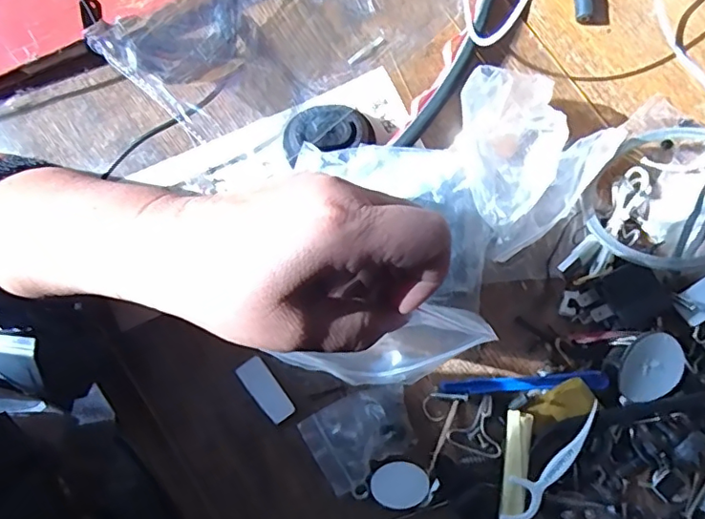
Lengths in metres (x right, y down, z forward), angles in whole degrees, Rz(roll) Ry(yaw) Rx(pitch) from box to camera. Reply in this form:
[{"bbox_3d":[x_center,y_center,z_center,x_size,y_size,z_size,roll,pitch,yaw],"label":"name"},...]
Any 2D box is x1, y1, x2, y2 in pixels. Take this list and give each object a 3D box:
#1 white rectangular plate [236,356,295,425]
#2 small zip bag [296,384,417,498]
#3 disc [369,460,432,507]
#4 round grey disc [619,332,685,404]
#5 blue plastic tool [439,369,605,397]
[{"bbox_3d":[-0.045,0.068,0.288,0.014,0.004,0.035,-36,82,-7],"label":"white rectangular plate"},{"bbox_3d":[0.005,0.088,0.281,0.053,0.012,0.039,-30,81,-6],"label":"small zip bag"},{"bbox_3d":[0.024,0.114,0.280,0.029,0.009,0.021,4,79,0],"label":"disc"},{"bbox_3d":[0.149,0.054,0.276,0.033,0.004,0.036,-2,106,-6],"label":"round grey disc"},{"bbox_3d":[0.088,0.065,0.288,0.082,0.013,0.009,-3,78,0],"label":"blue plastic tool"}]

